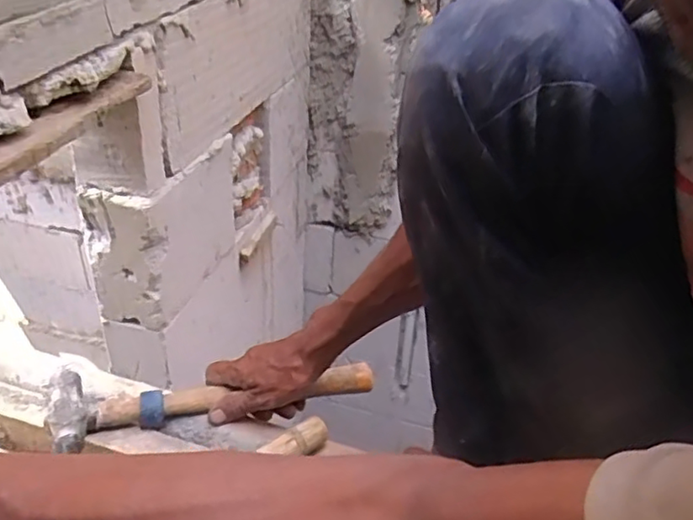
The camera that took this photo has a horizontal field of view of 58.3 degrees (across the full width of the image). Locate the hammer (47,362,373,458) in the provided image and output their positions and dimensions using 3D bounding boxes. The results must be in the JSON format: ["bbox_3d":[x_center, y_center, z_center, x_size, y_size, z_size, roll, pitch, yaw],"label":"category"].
[{"bbox_3d":[-0.130,0.139,0.660,0.334,0.029,0.094,-3,34,-23],"label":"hammer"}]

